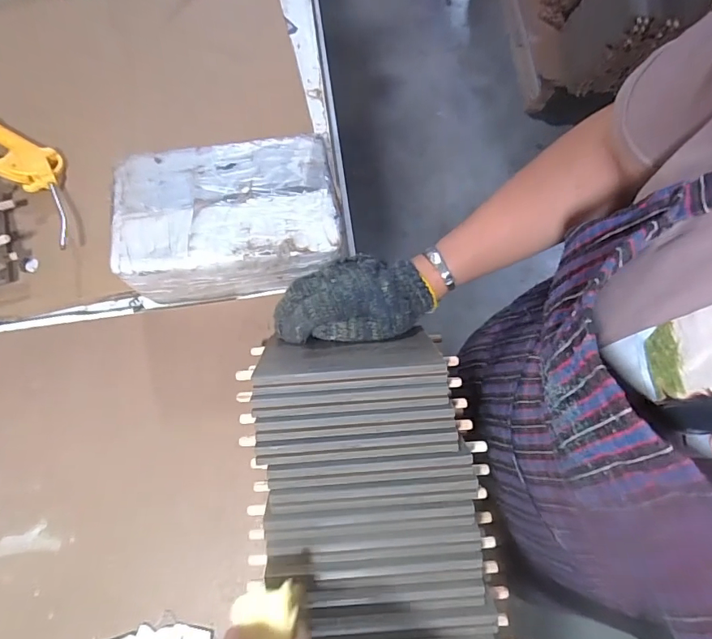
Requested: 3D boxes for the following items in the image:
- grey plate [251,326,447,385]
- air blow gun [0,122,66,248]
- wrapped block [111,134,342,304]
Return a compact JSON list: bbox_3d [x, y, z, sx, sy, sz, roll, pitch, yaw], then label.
[{"bbox_3d":[-0.007,0.030,0.402,0.151,0.096,0.008,-4,105,-2],"label":"grey plate"},{"bbox_3d":[-0.426,-0.194,0.524,0.229,0.034,0.086,31,77,8],"label":"air blow gun"},{"bbox_3d":[-0.120,-0.093,0.454,0.202,0.088,0.130,-9,75,-3],"label":"wrapped block"}]

